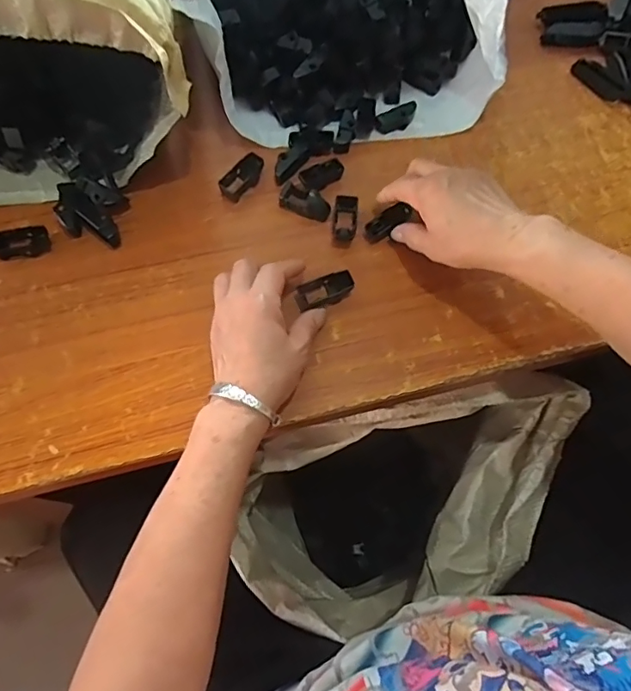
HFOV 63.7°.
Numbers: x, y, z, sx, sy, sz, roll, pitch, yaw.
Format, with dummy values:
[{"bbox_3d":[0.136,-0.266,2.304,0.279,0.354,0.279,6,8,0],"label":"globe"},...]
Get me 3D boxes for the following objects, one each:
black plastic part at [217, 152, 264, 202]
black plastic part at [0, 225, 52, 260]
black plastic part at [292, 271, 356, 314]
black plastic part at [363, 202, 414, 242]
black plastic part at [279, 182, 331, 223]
[{"bbox_3d":[-0.075,-0.173,0.519,0.026,0.013,0.054,37,73,12],"label":"black plastic part"},{"bbox_3d":[-0.282,-0.099,0.485,0.047,0.014,0.027,-10,70,-4],"label":"black plastic part"},{"bbox_3d":[0.009,-0.051,0.467,0.051,0.018,0.023,-15,70,-6],"label":"black plastic part"},{"bbox_3d":[0.067,-0.117,0.484,0.048,0.015,0.019,-33,70,22],"label":"black plastic part"},{"bbox_3d":[-0.010,-0.143,0.506,0.052,0.013,0.025,21,70,7],"label":"black plastic part"}]

